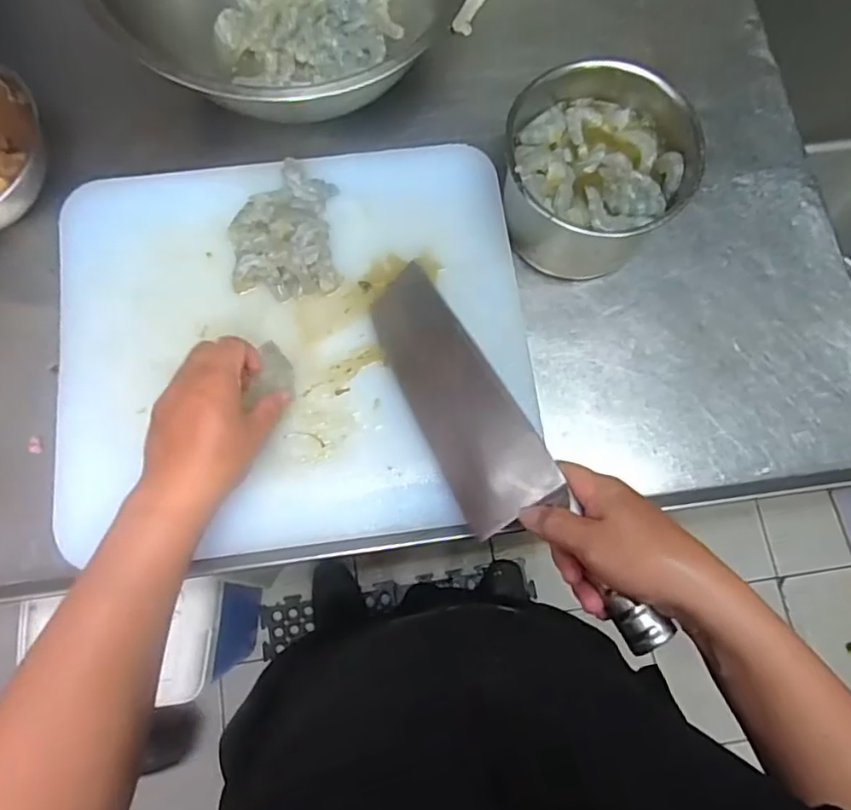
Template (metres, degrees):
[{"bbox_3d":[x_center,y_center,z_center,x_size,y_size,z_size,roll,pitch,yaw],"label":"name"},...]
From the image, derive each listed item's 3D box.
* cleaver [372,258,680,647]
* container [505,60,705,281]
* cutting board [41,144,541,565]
[{"bbox_3d":[0.054,0.039,0.448,0.087,0.030,0.317,-44,71,29],"label":"cleaver"},{"bbox_3d":[0.145,-0.204,0.517,0.148,0.123,0.147,0,76,1],"label":"container"},{"bbox_3d":[-0.108,-0.056,0.500,0.380,0.027,0.332,-6,79,-3],"label":"cutting board"}]

